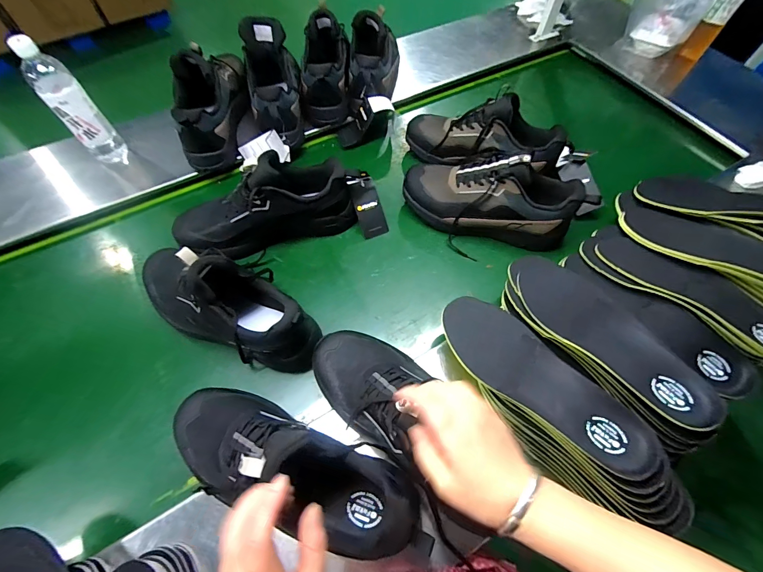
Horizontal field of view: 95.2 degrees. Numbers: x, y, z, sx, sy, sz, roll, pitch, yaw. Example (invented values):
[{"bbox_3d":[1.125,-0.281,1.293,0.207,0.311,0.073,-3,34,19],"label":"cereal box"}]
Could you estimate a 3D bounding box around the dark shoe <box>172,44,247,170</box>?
[{"bbox_3d":[-0.331,-0.360,0.673,0.090,0.157,0.229,-4,62,-3],"label":"dark shoe"}]

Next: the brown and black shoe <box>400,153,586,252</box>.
[{"bbox_3d":[0.191,-0.160,0.629,0.314,0.137,0.098,17,63,8],"label":"brown and black shoe"}]

